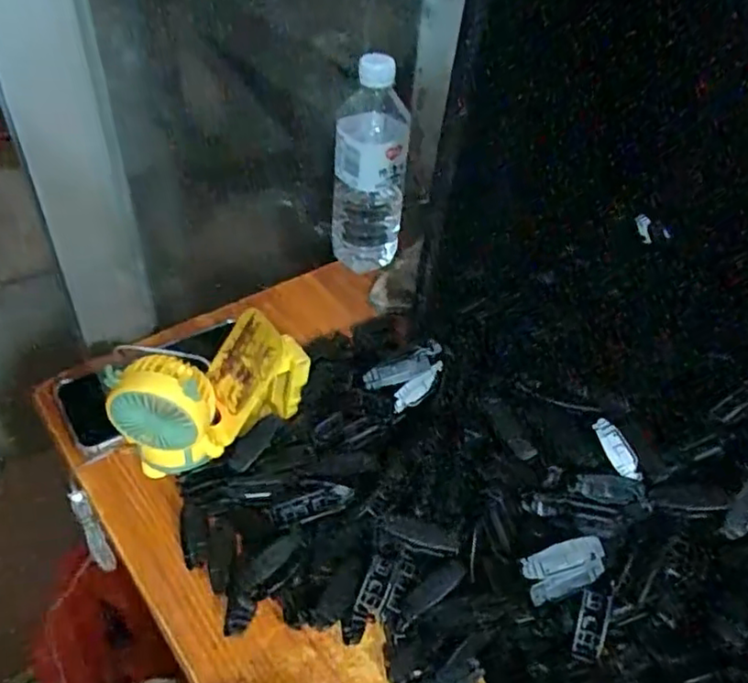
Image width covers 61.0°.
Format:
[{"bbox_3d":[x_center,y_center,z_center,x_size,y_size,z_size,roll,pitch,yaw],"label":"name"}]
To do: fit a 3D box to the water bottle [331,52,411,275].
[{"bbox_3d":[-0.005,-0.169,0.639,0.072,0.214,0.062,3,44,-4],"label":"water bottle"}]

